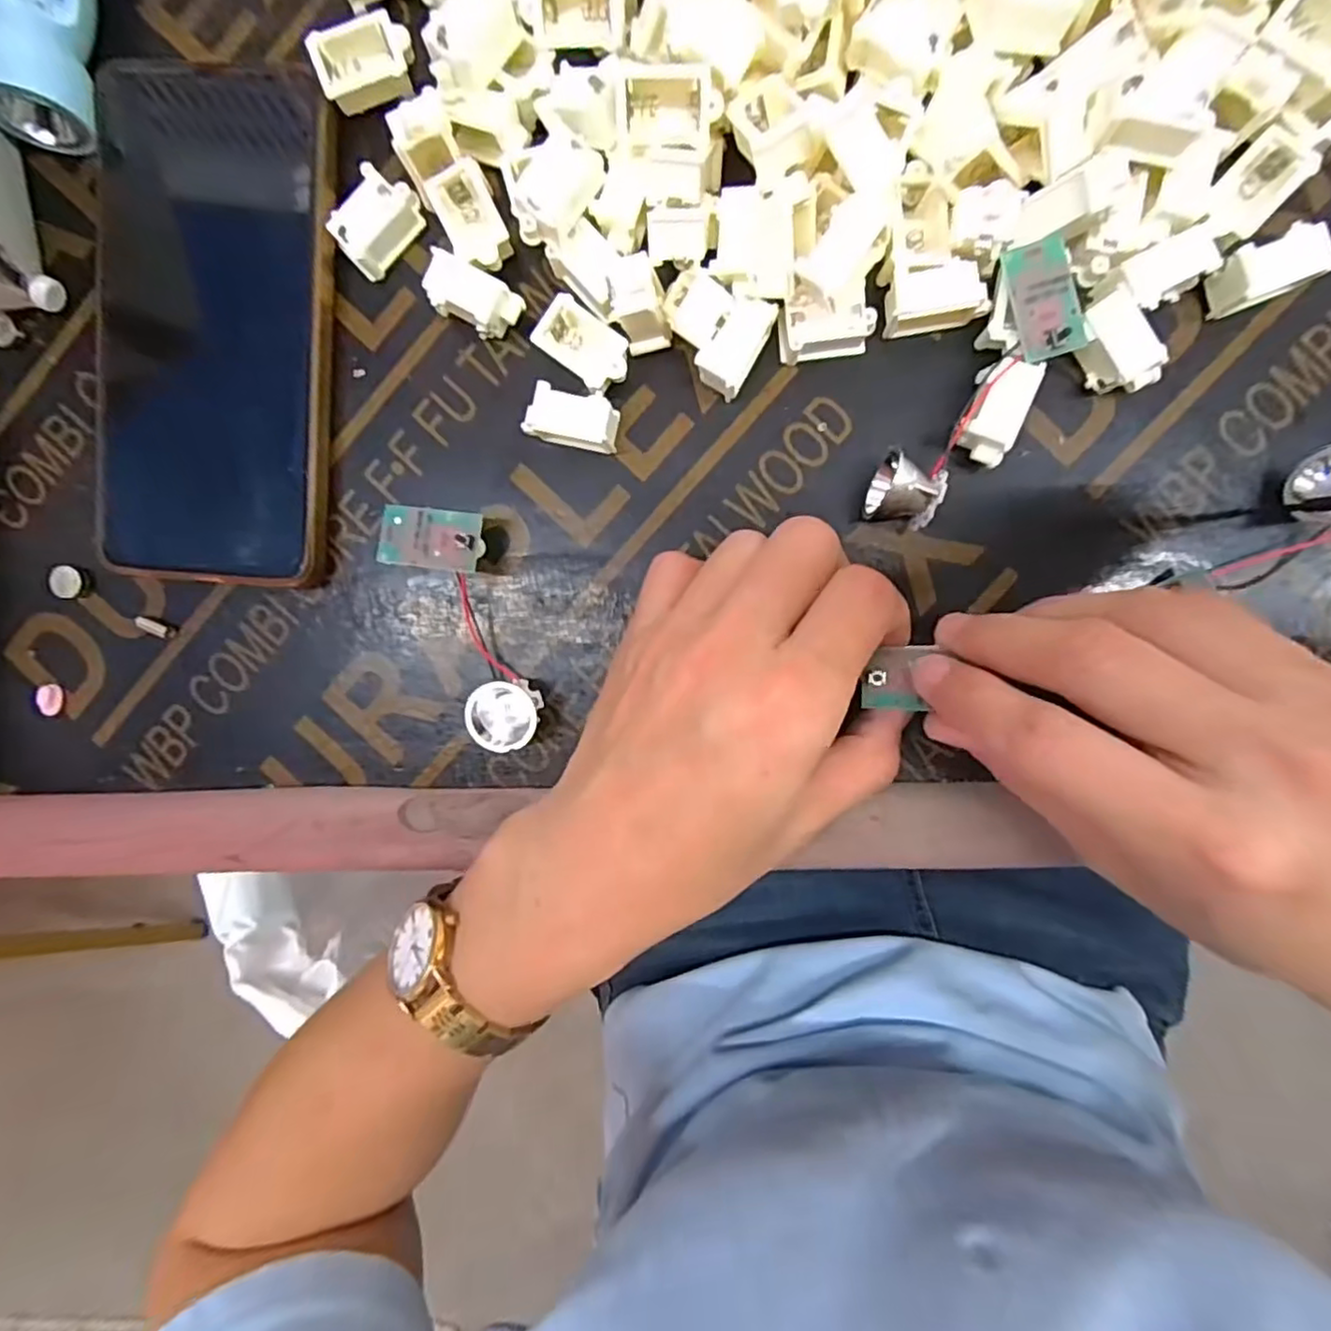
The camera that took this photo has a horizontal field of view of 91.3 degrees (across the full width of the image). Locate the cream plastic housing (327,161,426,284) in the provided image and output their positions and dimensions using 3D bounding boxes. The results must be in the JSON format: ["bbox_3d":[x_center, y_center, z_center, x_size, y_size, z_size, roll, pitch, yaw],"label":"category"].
[{"bbox_3d":[-0.093,-0.143,0.209,0.016,0.014,0.029,42,95,1],"label":"cream plastic housing"}]

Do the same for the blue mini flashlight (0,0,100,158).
[{"bbox_3d":[-0.201,-0.200,0.206,0.030,0.031,0.066,2,94,4],"label":"blue mini flashlight"}]

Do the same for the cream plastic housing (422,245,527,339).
[{"bbox_3d":[-0.061,-0.116,0.209,0.028,0.016,0.017,28,95,2],"label":"cream plastic housing"}]

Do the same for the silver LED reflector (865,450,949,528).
[{"bbox_3d":[0.074,-0.053,0.203,0.020,0.020,0.019,12,94,3],"label":"silver LED reflector"}]

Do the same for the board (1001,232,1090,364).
[{"bbox_3d":[0.110,-0.106,0.188,0.018,0.004,0.032,-16,92,5],"label":"board"}]

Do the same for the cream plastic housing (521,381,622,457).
[{"bbox_3d":[-0.029,-0.078,0.209,0.027,0.017,0.017,15,95,3],"label":"cream plastic housing"}]

